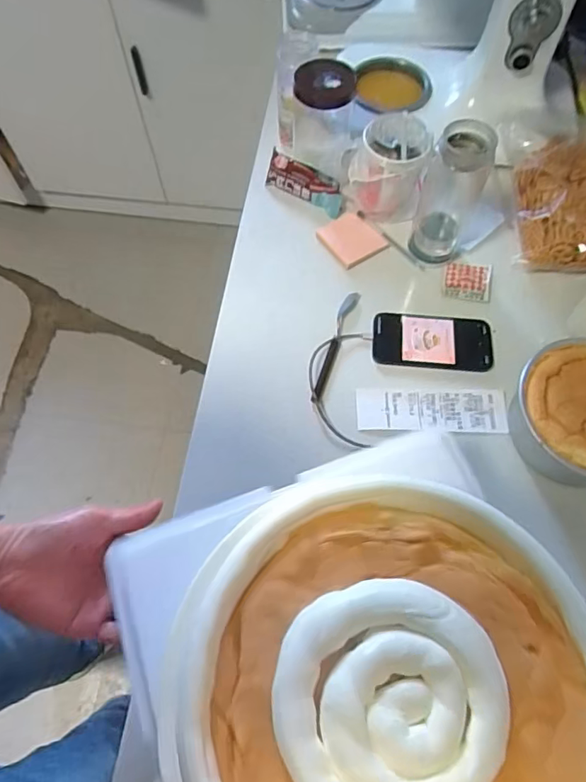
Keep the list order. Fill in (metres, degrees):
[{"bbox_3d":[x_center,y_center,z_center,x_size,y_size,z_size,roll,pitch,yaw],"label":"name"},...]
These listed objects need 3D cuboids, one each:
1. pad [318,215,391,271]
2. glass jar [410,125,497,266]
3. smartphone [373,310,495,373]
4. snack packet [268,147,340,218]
[{"bbox_3d":[0.081,-0.216,0.746,0.072,0.010,0.080,-31,69,-14],"label":"pad"},{"bbox_3d":[0.202,-0.253,0.669,0.068,0.173,0.078,13,65,6],"label":"glass jar"},{"bbox_3d":[0.180,-0.064,0.672,0.152,0.007,0.076,4,65,2],"label":"smartphone"},{"bbox_3d":[0.019,-0.307,0.767,0.121,0.042,0.031,28,68,13],"label":"snack packet"}]

